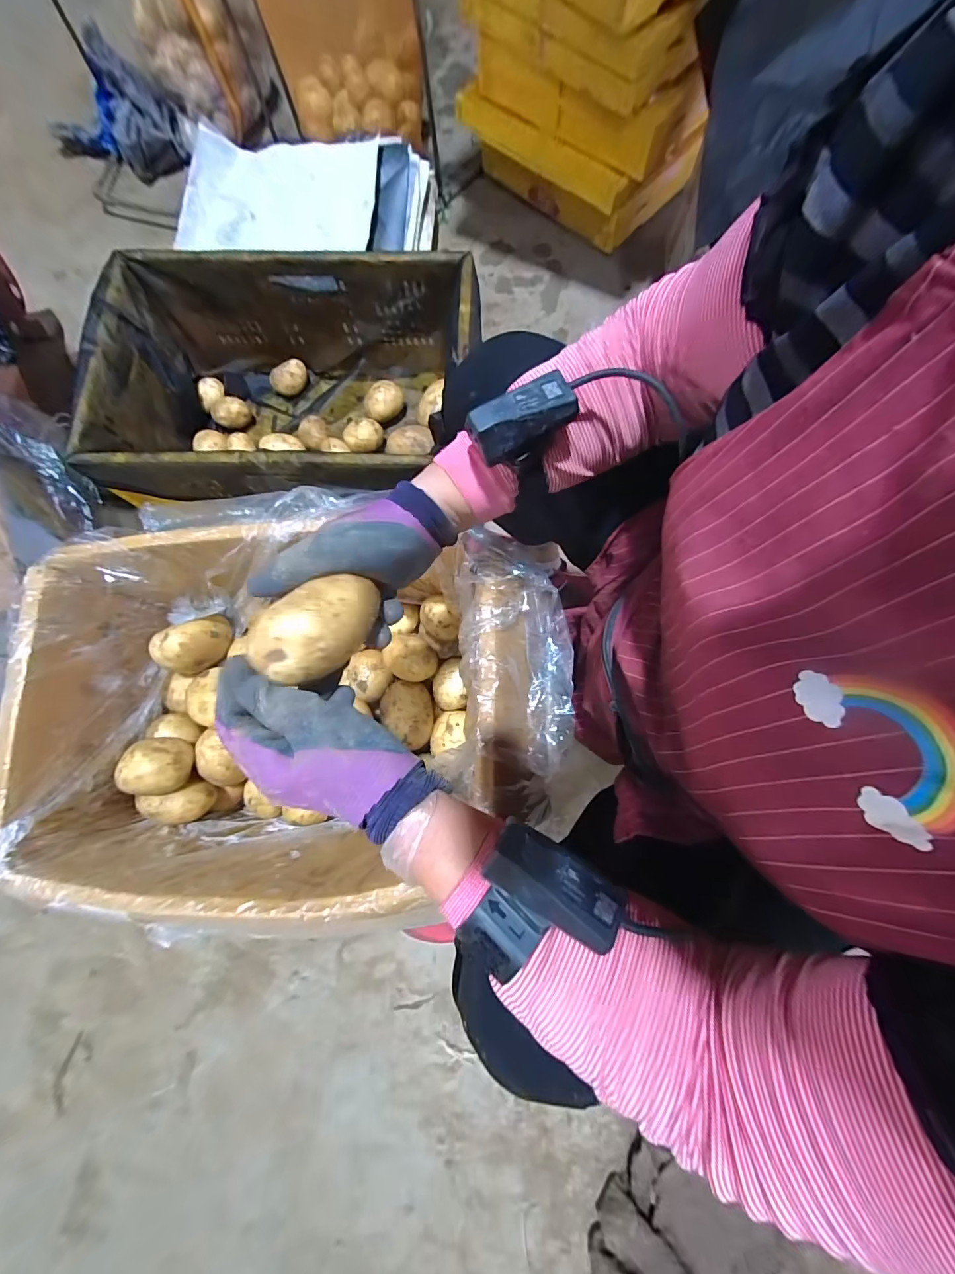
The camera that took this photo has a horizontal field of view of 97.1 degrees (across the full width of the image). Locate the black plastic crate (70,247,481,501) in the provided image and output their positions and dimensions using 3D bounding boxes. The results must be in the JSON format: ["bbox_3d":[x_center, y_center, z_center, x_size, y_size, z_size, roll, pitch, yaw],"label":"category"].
[{"bbox_3d":[-0.308,-0.414,0.772,0.598,0.240,0.402,-1,78,1],"label":"black plastic crate"}]

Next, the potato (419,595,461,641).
[{"bbox_3d":[-0.054,-0.024,0.598,0.046,0.045,0.058,-37,80,-6],"label":"potato"}]

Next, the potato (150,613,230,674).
[{"bbox_3d":[-0.375,0.009,0.558,0.082,0.058,0.048,-41,80,-7],"label":"potato"}]

